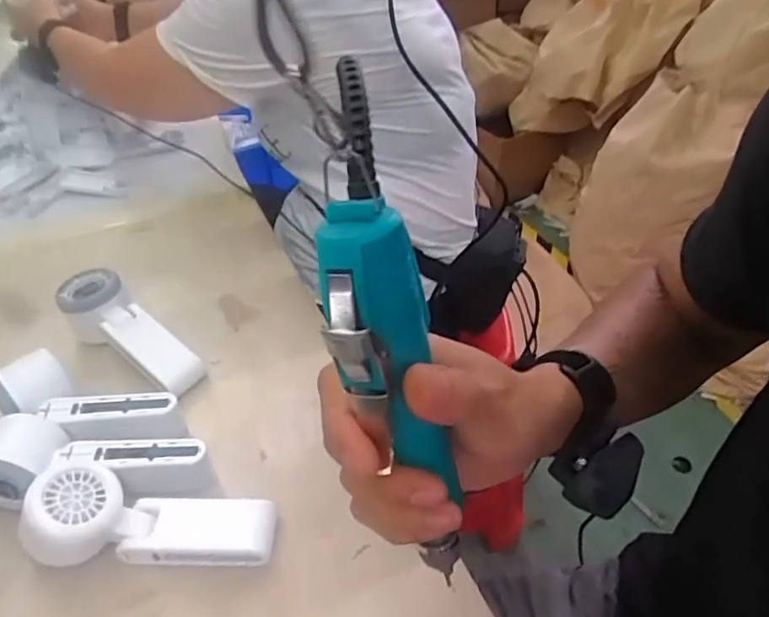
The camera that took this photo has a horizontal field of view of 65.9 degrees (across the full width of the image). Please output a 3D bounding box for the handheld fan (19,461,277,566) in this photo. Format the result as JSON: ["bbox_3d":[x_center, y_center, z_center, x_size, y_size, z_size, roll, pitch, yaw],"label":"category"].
[{"bbox_3d":[-0.155,0.141,0.403,0.155,0.043,0.056,10,40,-8],"label":"handheld fan"}]

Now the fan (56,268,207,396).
[{"bbox_3d":[-0.236,0.026,0.554,0.164,0.049,0.051,34,50,15],"label":"fan"}]

